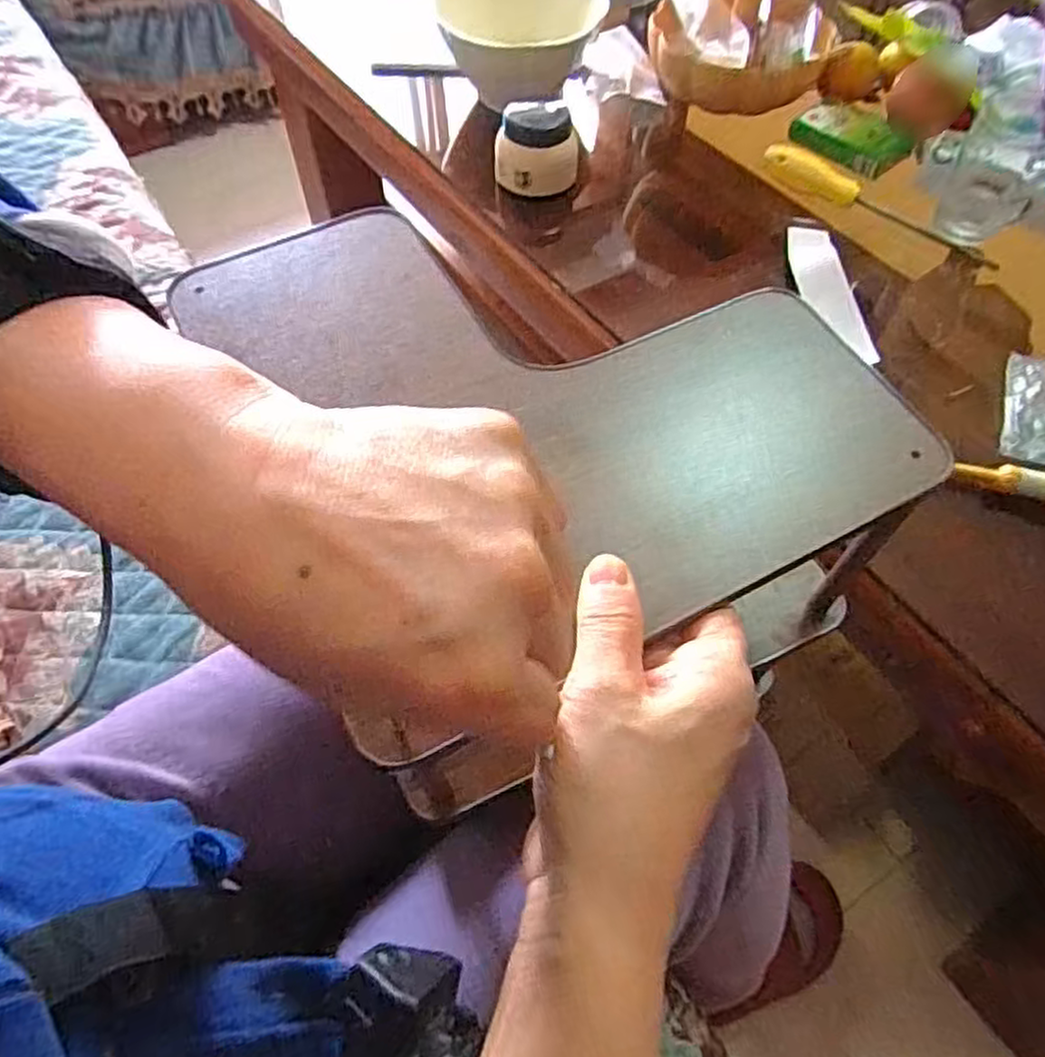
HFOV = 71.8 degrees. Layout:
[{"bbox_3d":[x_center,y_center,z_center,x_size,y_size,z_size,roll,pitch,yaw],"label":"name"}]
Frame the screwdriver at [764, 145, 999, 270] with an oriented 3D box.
[{"bbox_3d":[0.364,-0.326,0.731,0.252,0.027,0.024,28,61,0],"label":"screwdriver"}]

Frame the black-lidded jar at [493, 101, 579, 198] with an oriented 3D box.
[{"bbox_3d":[0.009,-0.391,0.740,0.075,0.071,0.081,0,58,-1],"label":"black-lidded jar"}]

